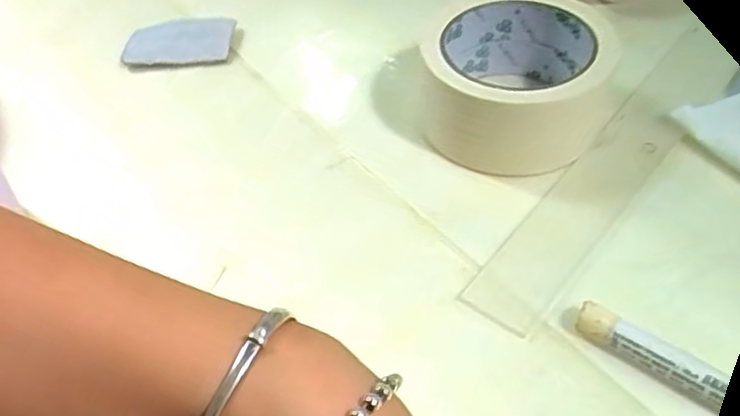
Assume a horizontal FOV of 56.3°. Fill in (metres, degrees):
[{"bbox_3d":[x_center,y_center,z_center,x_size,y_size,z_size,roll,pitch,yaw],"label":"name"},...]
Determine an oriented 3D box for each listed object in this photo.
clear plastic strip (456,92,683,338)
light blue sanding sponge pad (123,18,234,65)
[{"bbox_3d":[0.107,-0.004,0.342,0.034,0.009,0.170,34,59,21],"label":"clear plastic strip"},{"bbox_3d":[-0.125,-0.107,0.448,0.072,0.011,0.036,2,49,8],"label":"light blue sanding sponge pad"}]

